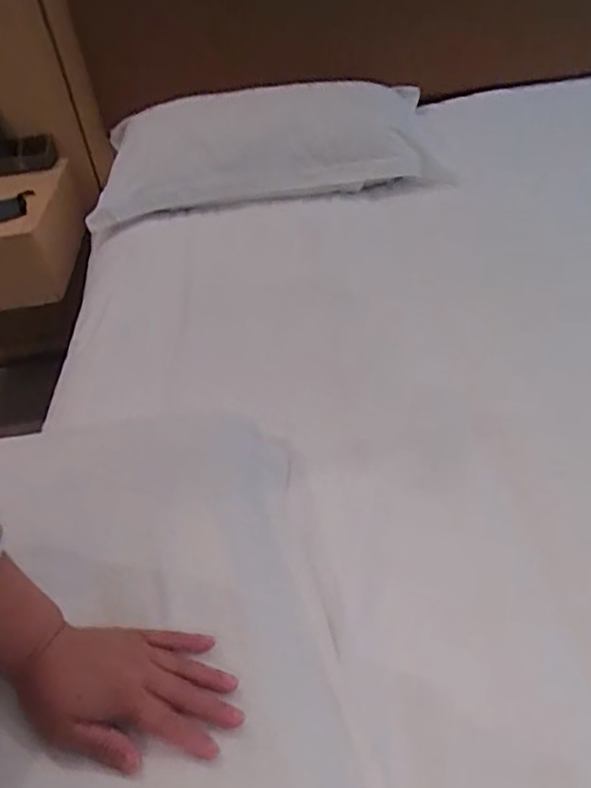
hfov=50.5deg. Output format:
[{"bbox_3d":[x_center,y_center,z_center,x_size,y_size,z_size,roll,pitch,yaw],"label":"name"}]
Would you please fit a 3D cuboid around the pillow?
[{"bbox_3d":[-0.128,-0.558,1.416,0.684,0.171,0.375,-12,41,-4],"label":"pillow"}]

